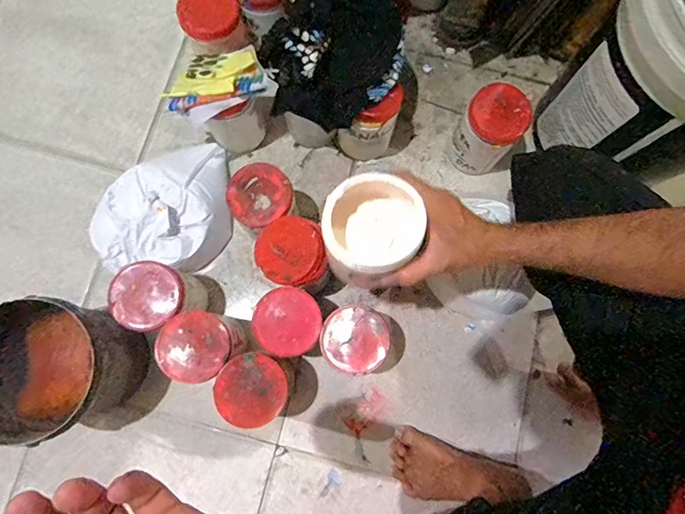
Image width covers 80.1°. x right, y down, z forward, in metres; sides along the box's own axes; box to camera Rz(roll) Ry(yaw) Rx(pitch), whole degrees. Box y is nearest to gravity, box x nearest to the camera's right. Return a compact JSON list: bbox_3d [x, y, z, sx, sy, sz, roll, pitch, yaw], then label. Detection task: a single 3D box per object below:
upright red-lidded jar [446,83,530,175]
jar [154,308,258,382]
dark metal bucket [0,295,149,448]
[{"bbox_3d":[0.253,-0.216,0.721,0.096,0.153,0.095,0,79,-1],"label":"upright red-lidded jar"},{"bbox_3d":[-0.209,0.137,0.641,0.096,0.160,0.097,0,79,-1],"label":"jar"},{"bbox_3d":[-0.407,0.164,0.614,0.177,0.192,0.183,0,79,-1],"label":"dark metal bucket"}]

